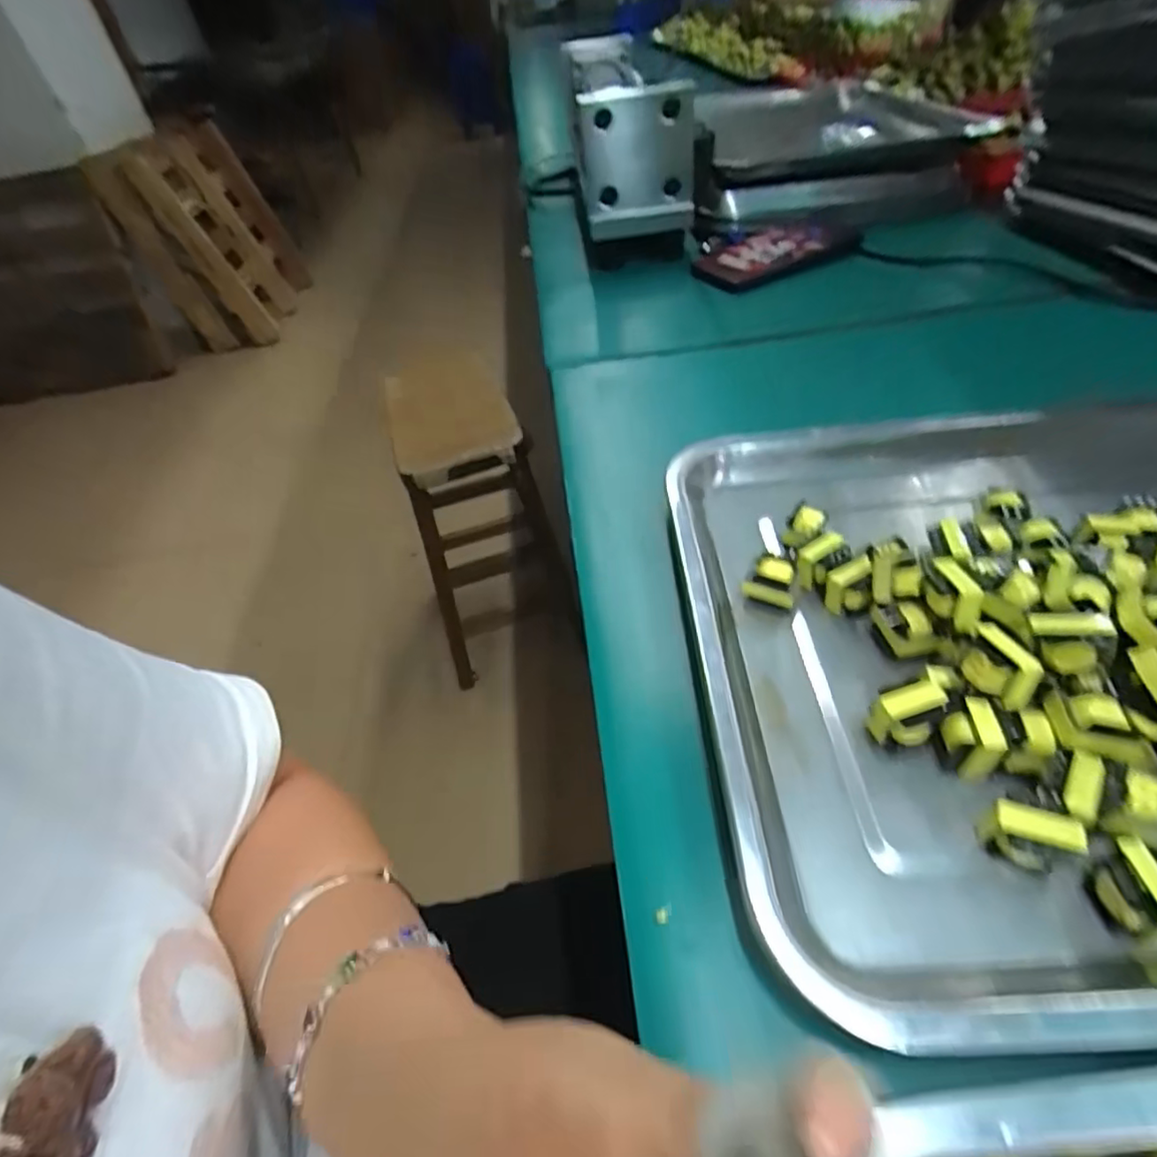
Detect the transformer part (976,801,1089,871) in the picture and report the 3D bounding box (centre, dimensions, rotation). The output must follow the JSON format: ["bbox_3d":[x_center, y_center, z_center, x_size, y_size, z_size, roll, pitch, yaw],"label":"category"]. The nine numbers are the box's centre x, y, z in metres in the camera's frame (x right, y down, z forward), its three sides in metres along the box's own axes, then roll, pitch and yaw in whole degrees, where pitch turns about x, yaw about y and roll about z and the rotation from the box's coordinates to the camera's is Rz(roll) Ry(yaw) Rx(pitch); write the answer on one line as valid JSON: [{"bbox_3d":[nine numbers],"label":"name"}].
[{"bbox_3d":[0.150,0.087,0.205,0.025,0.020,0.013,11,48,20],"label":"transformer part"}]

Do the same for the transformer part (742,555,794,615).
[{"bbox_3d":[0.091,0.002,0.294,0.023,0.015,0.022,9,48,18],"label":"transformer part"}]

